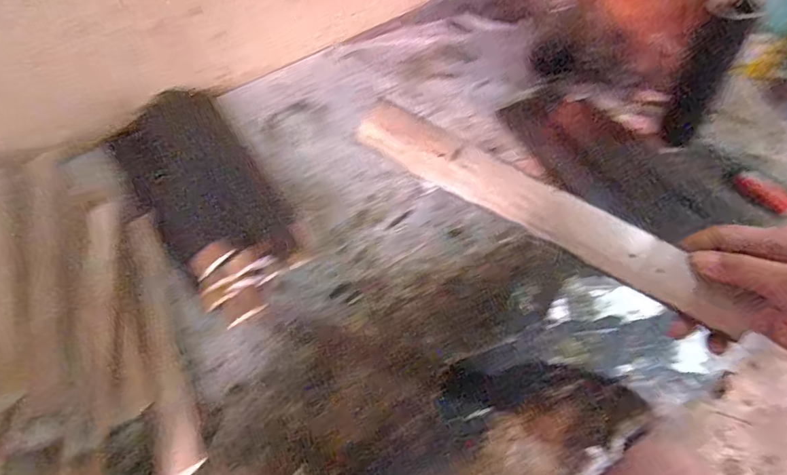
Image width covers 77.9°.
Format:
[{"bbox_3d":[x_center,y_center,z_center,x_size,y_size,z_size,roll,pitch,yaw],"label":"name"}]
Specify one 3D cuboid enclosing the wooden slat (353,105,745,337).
[{"bbox_3d":[0.108,-0.024,0.366,0.294,0.022,0.036,30,61,10],"label":"wooden slat"}]

